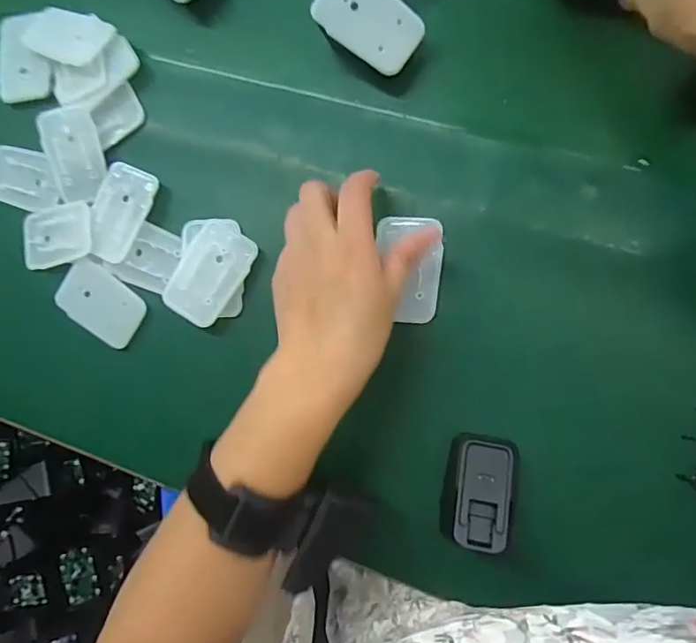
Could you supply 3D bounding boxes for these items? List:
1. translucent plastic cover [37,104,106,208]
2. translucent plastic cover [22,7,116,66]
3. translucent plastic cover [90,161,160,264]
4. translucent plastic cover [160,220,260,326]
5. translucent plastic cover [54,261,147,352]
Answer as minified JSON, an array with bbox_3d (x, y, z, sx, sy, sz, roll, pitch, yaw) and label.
[{"bbox_3d":[-0.203,-0.121,0.377,0.044,0.011,0.065,-10,103,9],"label":"translucent plastic cover"},{"bbox_3d":[-0.207,-0.212,0.381,0.063,0.006,0.042,27,86,8],"label":"translucent plastic cover"},{"bbox_3d":[-0.167,-0.080,0.377,0.039,0.006,0.070,17,84,7],"label":"translucent plastic cover"},{"bbox_3d":[-0.096,-0.034,0.358,0.044,0.009,0.070,34,87,9],"label":"translucent plastic cover"},{"bbox_3d":[-0.182,-0.013,0.380,0.063,0.014,0.044,36,87,9],"label":"translucent plastic cover"}]

